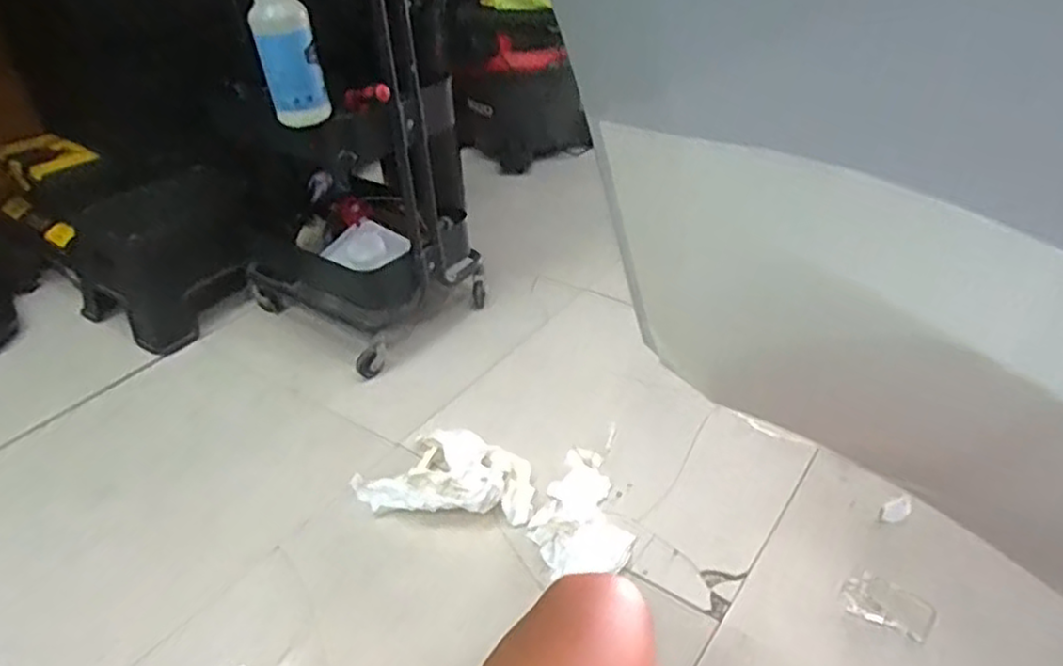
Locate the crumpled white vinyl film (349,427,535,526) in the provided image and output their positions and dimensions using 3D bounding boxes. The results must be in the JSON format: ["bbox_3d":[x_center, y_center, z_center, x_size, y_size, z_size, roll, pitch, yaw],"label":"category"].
[{"bbox_3d":[-0.138,0.222,1.178,0.291,0.054,0.166,3,38,15],"label":"crumpled white vinyl film"}]

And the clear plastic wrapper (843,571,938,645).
[{"bbox_3d":[0.481,0.365,0.987,0.112,0.012,0.080,23,43,32],"label":"clear plastic wrapper"}]

